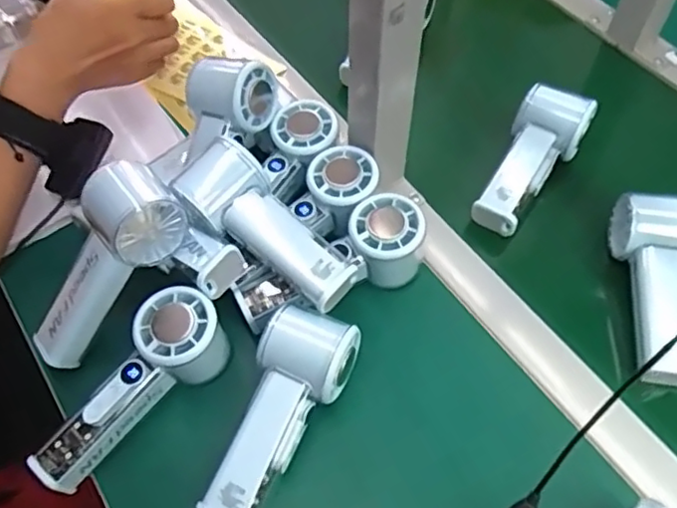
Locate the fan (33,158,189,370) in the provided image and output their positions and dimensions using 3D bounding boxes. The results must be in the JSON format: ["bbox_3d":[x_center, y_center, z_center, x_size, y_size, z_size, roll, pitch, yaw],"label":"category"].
[{"bbox_3d":[-0.173,0.010,0.446,0.062,0.054,0.152,40,103,23],"label":"fan"}]

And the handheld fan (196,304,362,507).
[{"bbox_3d":[-0.041,0.112,0.426,0.059,0.061,0.146,22,60,14],"label":"handheld fan"}]

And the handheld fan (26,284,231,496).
[{"bbox_3d":[-0.139,0.094,0.438,0.049,0.056,0.150,37,79,21],"label":"handheld fan"}]

